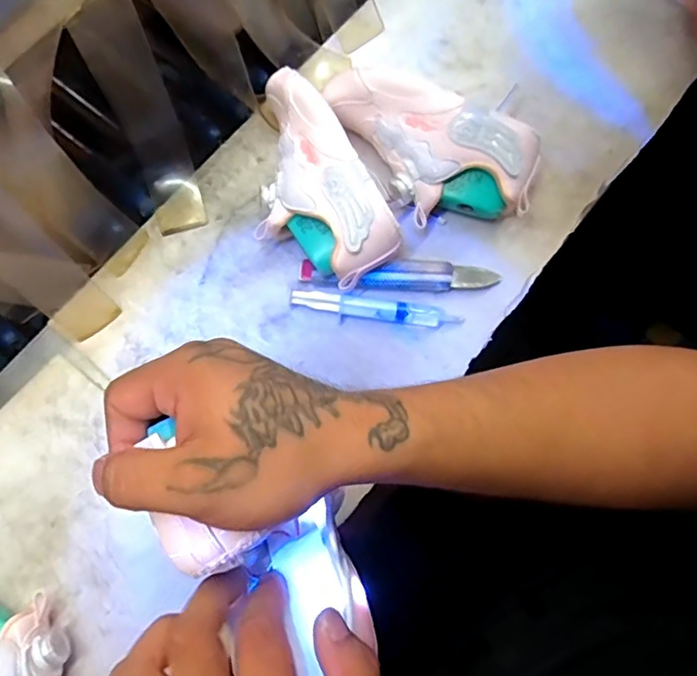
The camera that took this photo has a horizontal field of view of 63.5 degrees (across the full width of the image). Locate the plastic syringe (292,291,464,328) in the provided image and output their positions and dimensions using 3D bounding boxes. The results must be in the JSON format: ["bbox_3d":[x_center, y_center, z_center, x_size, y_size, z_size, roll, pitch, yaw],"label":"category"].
[{"bbox_3d":[0.022,-0.024,0.468,0.136,0.016,0.019,7,77,3],"label":"plastic syringe"}]

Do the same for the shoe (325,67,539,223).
[{"bbox_3d":[0.063,-0.152,0.470,0.177,0.067,0.085,24,78,6],"label":"shoe"}]

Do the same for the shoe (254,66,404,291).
[{"bbox_3d":[-0.037,-0.124,0.466,0.088,0.077,0.179,-29,78,-6],"label":"shoe"}]

